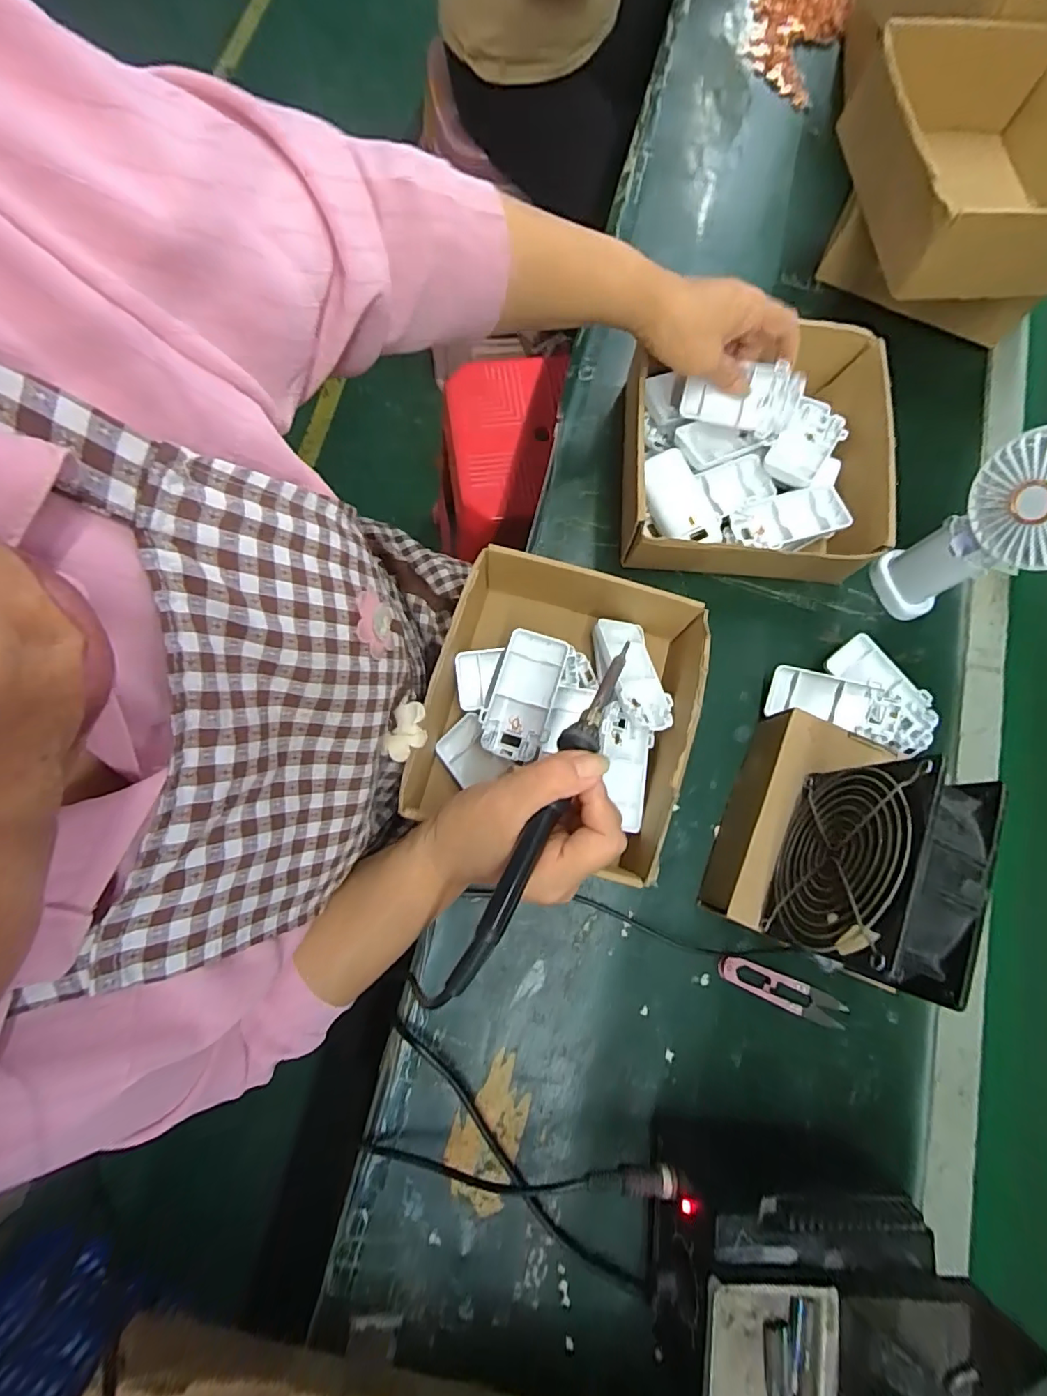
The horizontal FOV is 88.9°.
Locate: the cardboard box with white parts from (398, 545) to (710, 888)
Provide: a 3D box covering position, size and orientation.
[{"bbox_3d":[0.023,0.012,0.415,0.193,0.082,0.202,14,78,0],"label":"cardboard box with white parts"}]

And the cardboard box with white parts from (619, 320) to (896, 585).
[{"bbox_3d":[0.199,-0.211,0.470,0.218,0.072,0.214,3,78,-2],"label":"cardboard box with white parts"}]

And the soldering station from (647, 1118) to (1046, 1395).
[{"bbox_3d":[0.173,0.344,0.306,0.176,0.151,0.109,4,78,-2],"label":"soldering station"}]

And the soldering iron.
[{"bbox_3d":[0.009,0.053,0.281,0.025,0.023,0.215,28,65,5],"label":"soldering iron"}]

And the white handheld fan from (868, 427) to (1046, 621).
[{"bbox_3d":[0.340,-0.118,0.395,0.037,0.186,0.084,-30,81,-8],"label":"white handheld fan"}]

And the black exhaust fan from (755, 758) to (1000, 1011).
[{"bbox_3d":[0.208,0.102,0.319,0.047,0.115,0.118,24,78,3],"label":"black exhaust fan"}]

